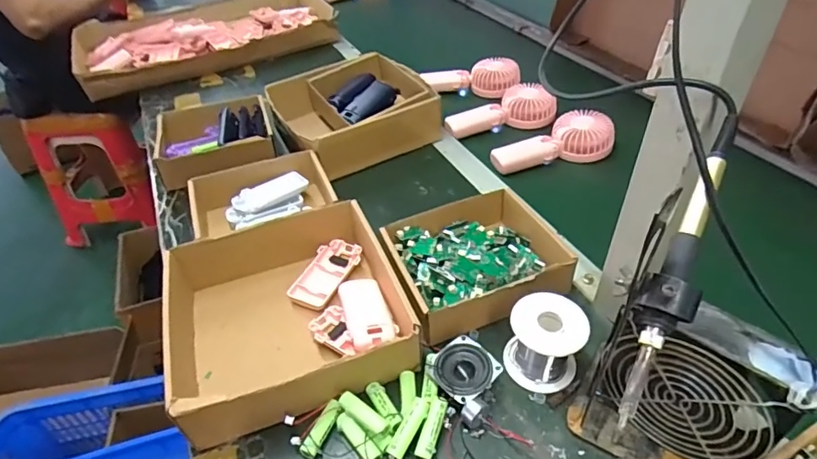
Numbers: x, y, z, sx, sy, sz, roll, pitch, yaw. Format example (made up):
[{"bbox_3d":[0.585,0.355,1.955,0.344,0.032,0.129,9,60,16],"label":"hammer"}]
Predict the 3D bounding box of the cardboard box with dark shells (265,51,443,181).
[{"bbox_3d":[-0.091,-0.187,0.780,0.220,0.077,0.226,-24,45,-22],"label":"cardboard box with dark shells"}]

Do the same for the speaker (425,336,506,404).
[{"bbox_3d":[0.050,0.130,0.452,0.050,0.028,0.052,-34,50,-30],"label":"speaker"}]

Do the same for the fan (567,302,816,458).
[{"bbox_3d":[0.205,0.125,0.376,0.132,0.129,0.069,23,48,27],"label":"fan"}]

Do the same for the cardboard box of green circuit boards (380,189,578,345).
[{"bbox_3d":[0.073,0.030,0.540,0.179,0.051,0.160,-14,42,-12],"label":"cardboard box of green circuit boards"}]

